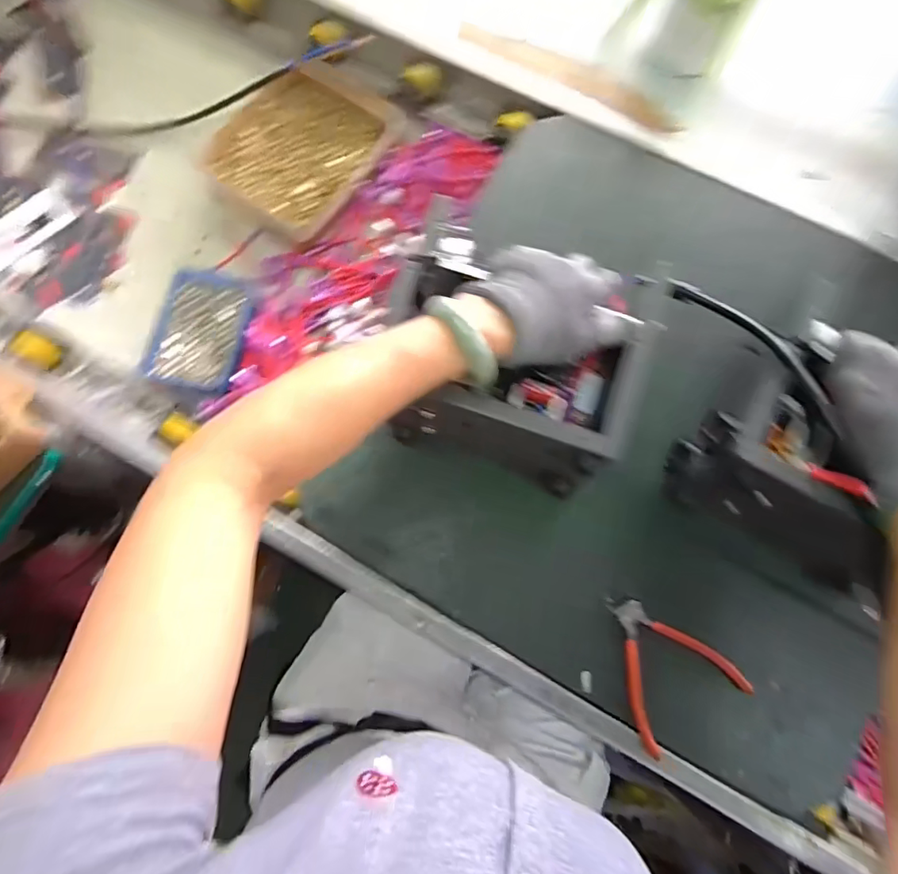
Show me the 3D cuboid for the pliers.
[{"bbox_3d":[0.195,0.213,0.504,0.110,0.016,0.132,-37,79,-9],"label":"pliers"}]

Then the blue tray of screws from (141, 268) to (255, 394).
[{"bbox_3d":[-0.296,-0.129,0.644,0.096,0.020,0.143,17,82,-12],"label":"blue tray of screws"}]

